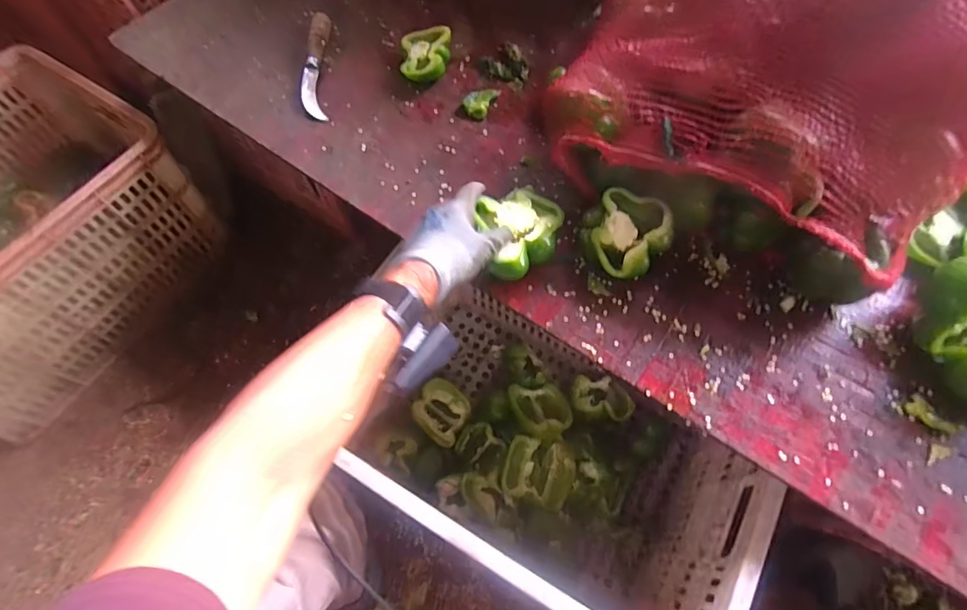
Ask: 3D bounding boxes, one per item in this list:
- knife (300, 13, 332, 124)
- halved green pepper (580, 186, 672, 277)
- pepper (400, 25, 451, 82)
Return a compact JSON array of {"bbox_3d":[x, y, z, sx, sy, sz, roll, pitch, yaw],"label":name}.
[{"bbox_3d":[-0.236,-0.341,0.690,0.034,0.017,0.198,-5,65,-3],"label":"knife"},{"bbox_3d":[0.151,-0.073,0.532,0.103,0.049,0.087,-38,70,-16],"label":"halved green pepper"},{"bbox_3d":[-0.079,-0.343,0.674,0.069,0.040,0.088,-2,65,-1],"label":"pepper"}]

